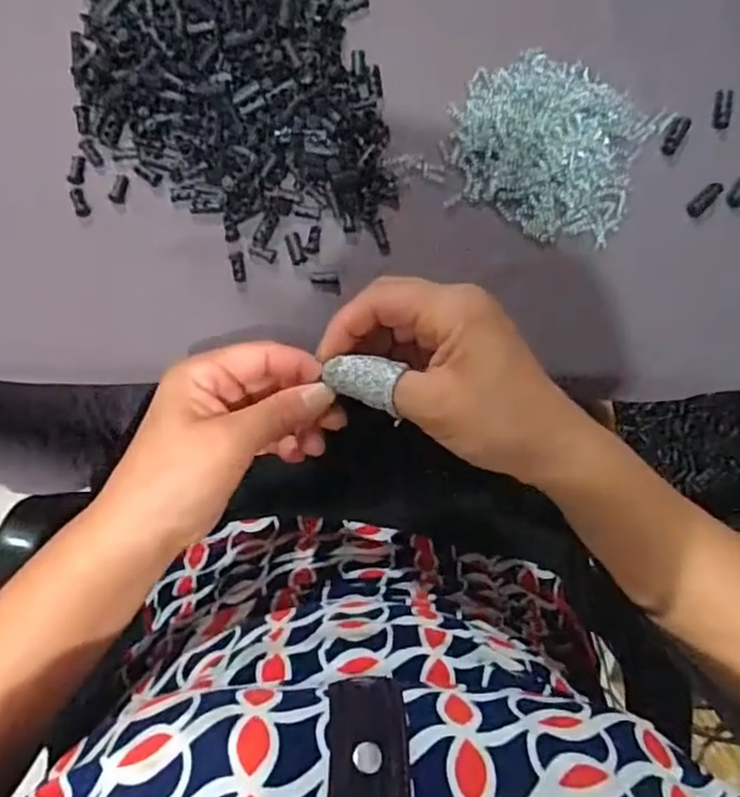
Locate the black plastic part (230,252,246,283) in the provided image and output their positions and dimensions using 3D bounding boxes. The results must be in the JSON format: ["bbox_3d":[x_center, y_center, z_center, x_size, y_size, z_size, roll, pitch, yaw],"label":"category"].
[{"bbox_3d":[-0.078,-0.078,0.375,0.008,0.004,0.018,-11,81,-4],"label":"black plastic part"}]

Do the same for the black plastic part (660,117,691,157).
[{"bbox_3d":[0.194,-0.167,0.402,0.012,0.006,0.026,32,82,2],"label":"black plastic part"}]

